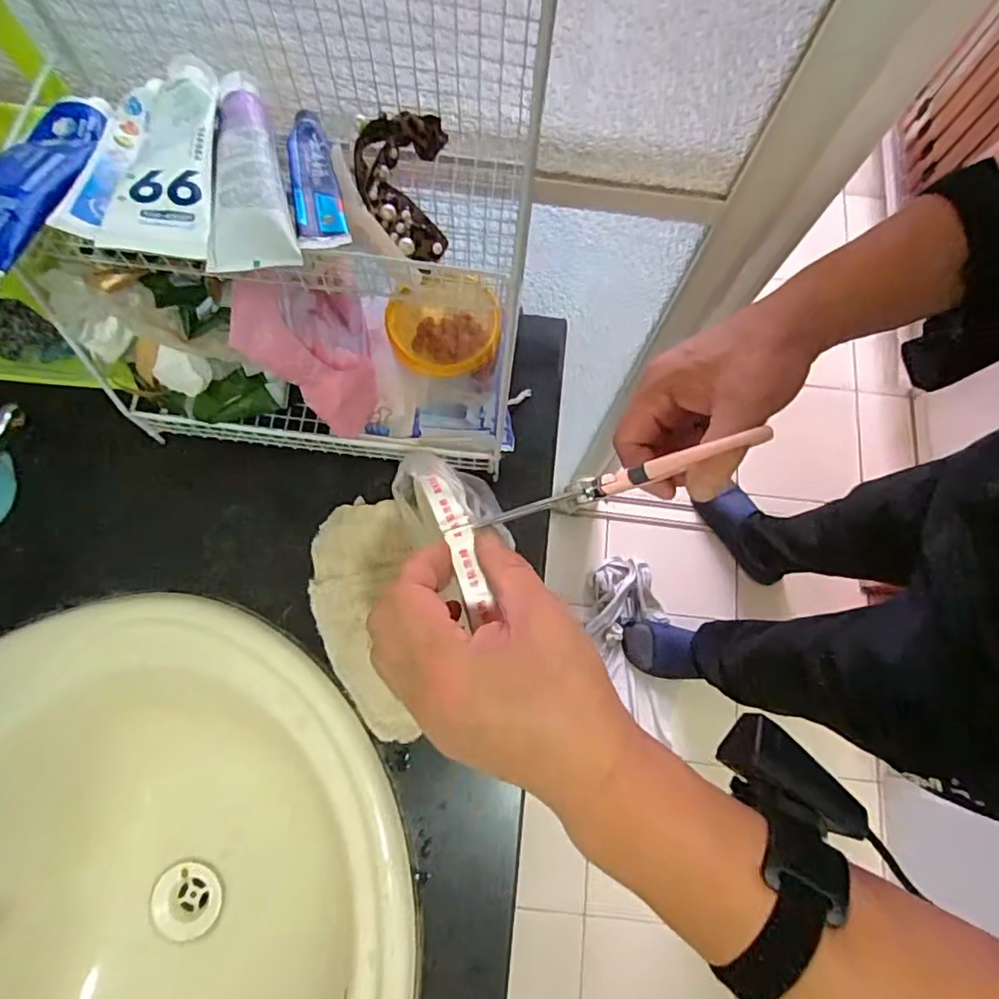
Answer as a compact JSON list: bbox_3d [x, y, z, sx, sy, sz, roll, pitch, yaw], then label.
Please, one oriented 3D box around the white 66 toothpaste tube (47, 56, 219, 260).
[{"bbox_3d":[-0.194,-0.195,0.321,0.068,0.024,0.164,-10,62,-4],"label":"white 66 toothpaste tube"}]

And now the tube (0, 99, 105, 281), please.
[{"bbox_3d":[-0.252,-0.166,0.304,0.046,0.020,0.164,1,55,-1],"label":"tube"}]

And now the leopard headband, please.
[{"bbox_3d":[-0.063,-0.197,0.361,0.055,0.024,0.108,-1,75,-2],"label":"leopard headband"}]

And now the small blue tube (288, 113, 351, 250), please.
[{"bbox_3d":[-0.109,-0.191,0.340,0.028,0.013,0.125,-12,62,-4],"label":"small blue tube"}]

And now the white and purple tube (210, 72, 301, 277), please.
[{"bbox_3d":[-0.141,-0.191,0.325,0.042,0.029,0.163,-11,75,-4],"label":"white and purple tube"}]

